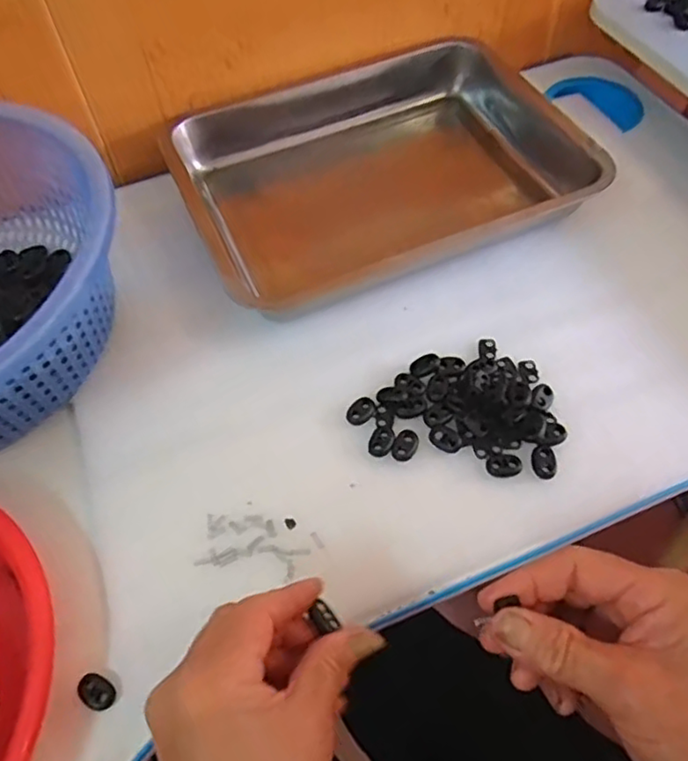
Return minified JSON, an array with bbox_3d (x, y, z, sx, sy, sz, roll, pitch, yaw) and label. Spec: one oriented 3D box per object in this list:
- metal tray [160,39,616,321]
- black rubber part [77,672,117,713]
[{"bbox_3d":[0.025,-0.178,0.524,0.313,0.046,0.236,-18,58,-8],"label":"metal tray"},{"bbox_3d":[-0.133,0.167,0.338,0.021,0.004,0.015,35,65,22],"label":"black rubber part"}]

